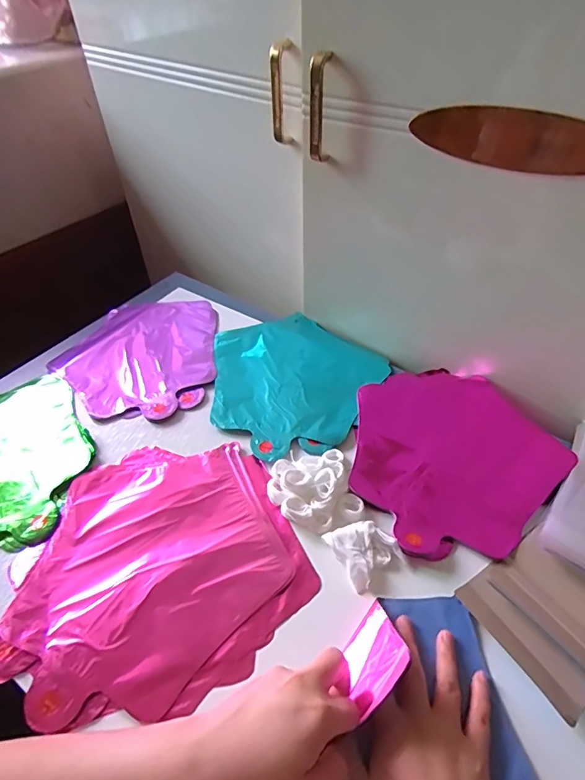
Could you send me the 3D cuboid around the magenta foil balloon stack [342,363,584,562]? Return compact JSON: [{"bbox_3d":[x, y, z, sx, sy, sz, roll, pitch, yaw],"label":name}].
[{"bbox_3d":[0.171,0.061,0.498,0.233,0.015,0.228,-23,51,-19],"label":"magenta foil balloon stack"}]

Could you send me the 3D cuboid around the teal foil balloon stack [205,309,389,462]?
[{"bbox_3d":[-0.006,-0.018,0.594,0.224,0.025,0.244,26,53,23],"label":"teal foil balloon stack"}]

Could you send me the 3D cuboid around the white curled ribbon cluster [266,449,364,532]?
[{"bbox_3d":[0.021,0.101,0.453,0.083,0.022,0.080,-1,47,1],"label":"white curled ribbon cluster"}]

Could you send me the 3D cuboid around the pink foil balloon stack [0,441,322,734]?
[{"bbox_3d":[-0.130,0.157,0.415,0.259,0.009,0.238,-18,49,-15],"label":"pink foil balloon stack"}]

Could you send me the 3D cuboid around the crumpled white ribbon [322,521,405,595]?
[{"bbox_3d":[0.066,0.148,0.416,0.052,0.015,0.055,-26,52,-21],"label":"crumpled white ribbon"}]

